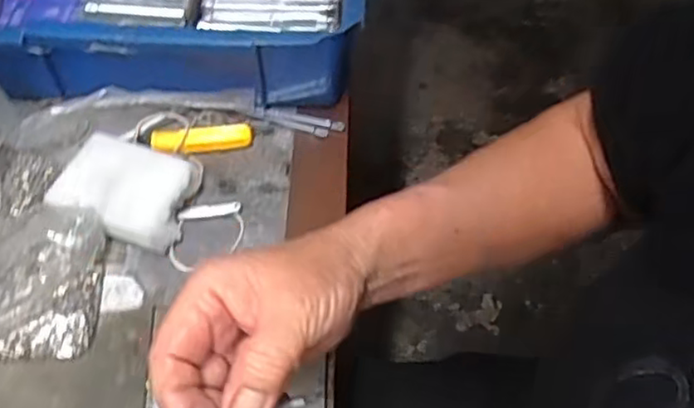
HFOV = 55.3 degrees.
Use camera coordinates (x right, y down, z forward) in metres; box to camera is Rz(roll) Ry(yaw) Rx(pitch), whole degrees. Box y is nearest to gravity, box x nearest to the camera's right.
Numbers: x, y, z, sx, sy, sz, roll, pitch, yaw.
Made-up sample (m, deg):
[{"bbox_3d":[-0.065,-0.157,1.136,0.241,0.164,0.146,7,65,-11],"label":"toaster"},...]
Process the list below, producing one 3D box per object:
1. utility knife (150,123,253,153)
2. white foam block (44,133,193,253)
[{"bbox_3d":[-0.103,-0.047,0.471,0.069,0.008,0.017,-7,54,-7],"label":"utility knife"},{"bbox_3d":[-0.143,-0.009,0.431,0.084,0.025,0.064,19,55,11],"label":"white foam block"}]

